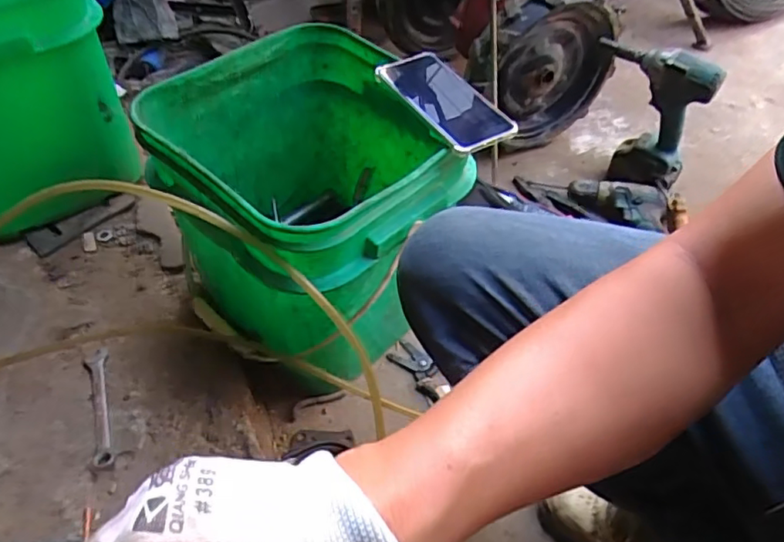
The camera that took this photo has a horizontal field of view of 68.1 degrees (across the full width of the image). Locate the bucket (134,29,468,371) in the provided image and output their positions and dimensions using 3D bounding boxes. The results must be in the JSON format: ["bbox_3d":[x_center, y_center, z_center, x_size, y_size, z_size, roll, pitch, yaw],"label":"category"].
[{"bbox_3d":[-0.096,-0.081,0.737,0.304,0.291,0.320,-35,59,-24],"label":"bucket"}]

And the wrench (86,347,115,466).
[{"bbox_3d":[-0.351,0.159,0.697,0.024,0.009,0.162,-17,53,-12],"label":"wrench"}]

